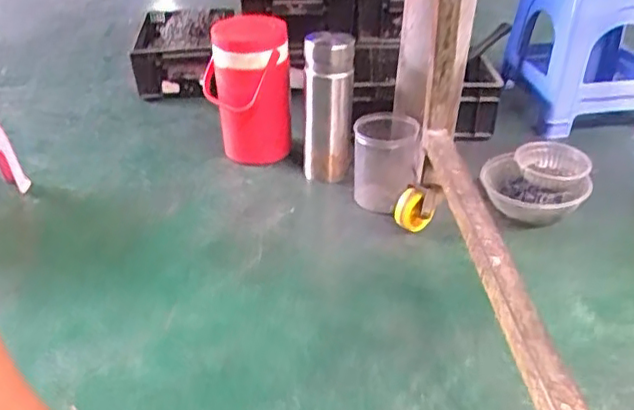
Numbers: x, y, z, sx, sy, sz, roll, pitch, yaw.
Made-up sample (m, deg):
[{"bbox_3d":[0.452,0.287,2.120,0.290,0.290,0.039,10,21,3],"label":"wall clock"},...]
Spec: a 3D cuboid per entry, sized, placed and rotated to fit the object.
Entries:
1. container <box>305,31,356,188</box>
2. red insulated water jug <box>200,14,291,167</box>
[{"bbox_3d":[0.019,-0.163,1.087,0.085,0.259,0.092,-1,32,1],"label":"container"},{"bbox_3d":[-0.118,-0.201,1.153,0.132,0.253,0.132,-1,32,1],"label":"red insulated water jug"}]

